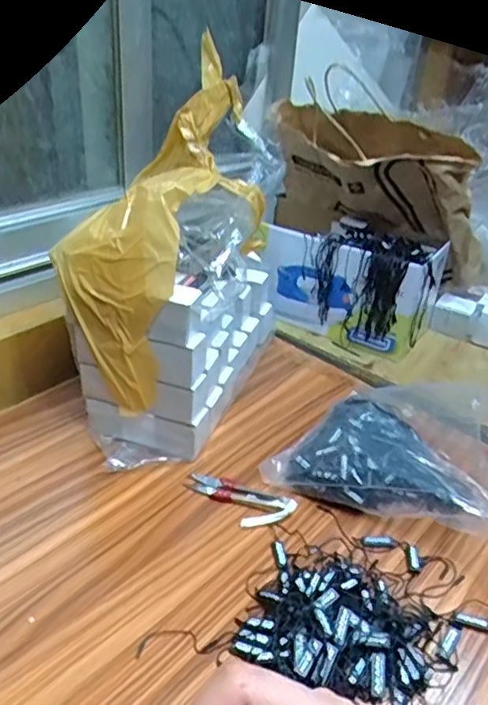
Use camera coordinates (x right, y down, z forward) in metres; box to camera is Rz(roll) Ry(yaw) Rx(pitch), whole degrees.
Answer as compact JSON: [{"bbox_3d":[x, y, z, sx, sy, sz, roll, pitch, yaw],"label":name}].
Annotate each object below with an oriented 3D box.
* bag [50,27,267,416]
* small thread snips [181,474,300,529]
[{"bbox_3d":[-0.067,-0.126,0.612,0.123,0.299,0.238,16,34,18],"label":"bag"},{"bbox_3d":[-0.009,0.138,0.562,0.106,0.009,0.044,16,34,18],"label":"small thread snips"}]

